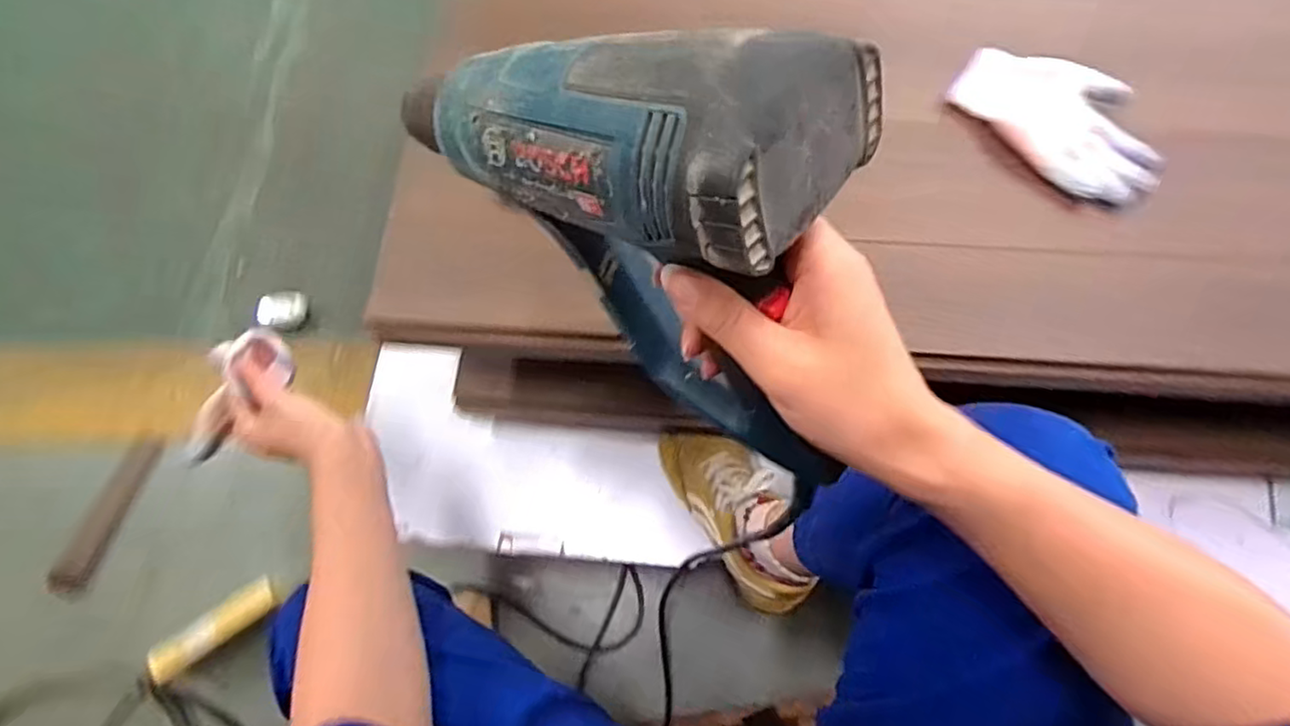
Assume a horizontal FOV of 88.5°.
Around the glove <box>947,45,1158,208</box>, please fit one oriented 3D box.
[{"bbox_3d":[0.398,-0.234,0.624,0.115,0.030,0.195,-43,75,-13],"label":"glove"}]

